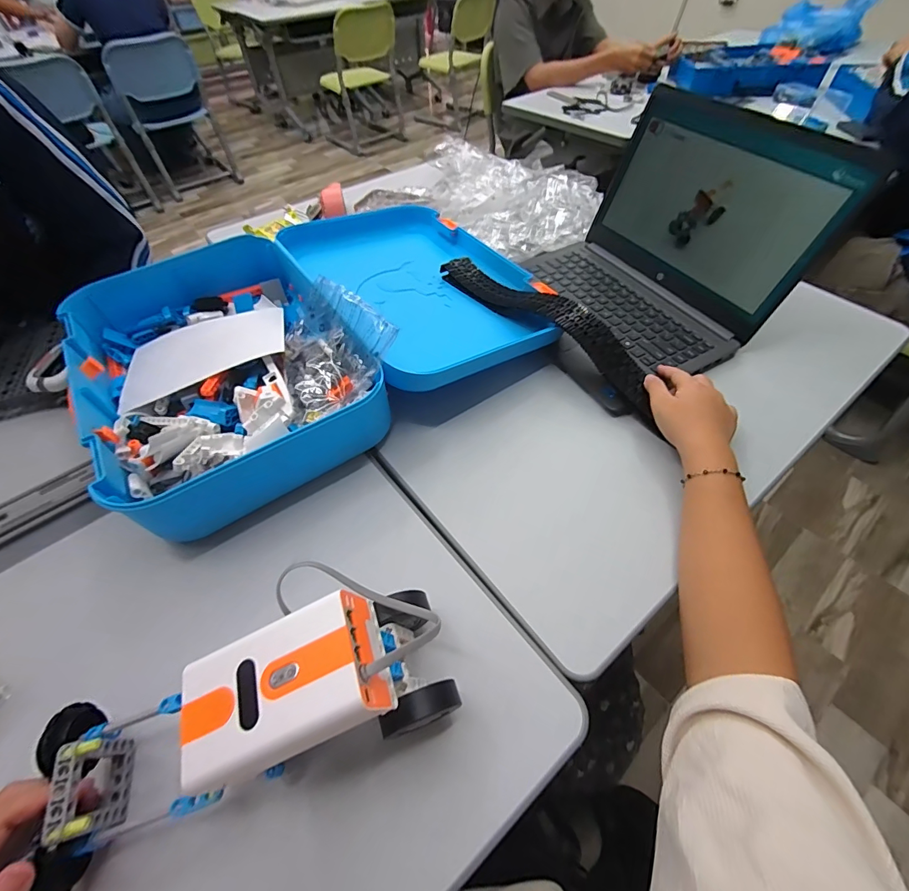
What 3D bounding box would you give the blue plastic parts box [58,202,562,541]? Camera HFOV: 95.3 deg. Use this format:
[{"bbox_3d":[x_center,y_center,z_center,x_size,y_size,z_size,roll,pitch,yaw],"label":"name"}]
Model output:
[{"bbox_3d":[-0.172,-0.166,0.551,0.551,0.116,0.396,-30,57,-18],"label":"blue plastic parts box"}]

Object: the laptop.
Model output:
[{"bbox_3d":[0.249,-0.267,0.548,0.318,0.206,0.315,-27,57,-17],"label":"laptop"}]

